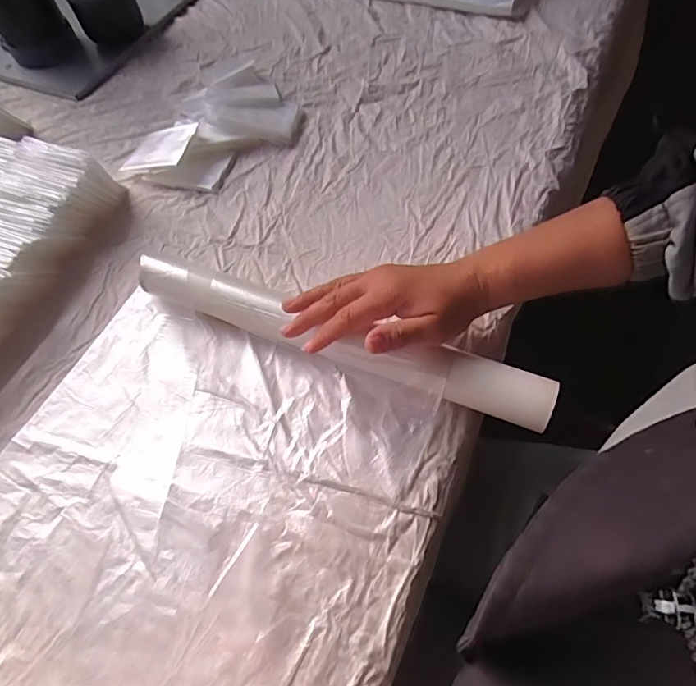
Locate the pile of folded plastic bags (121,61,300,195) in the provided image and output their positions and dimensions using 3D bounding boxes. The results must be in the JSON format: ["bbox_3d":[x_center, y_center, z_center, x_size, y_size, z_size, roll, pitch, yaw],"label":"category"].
[{"bbox_3d":[-0.144,-0.260,0.568,0.158,0.030,0.203,16,63,13],"label":"pile of folded plastic bags"}]

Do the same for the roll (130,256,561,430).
[{"bbox_3d":[-0.018,-0.010,0.400,0.360,0.033,0.037,19,63,16],"label":"roll"}]

